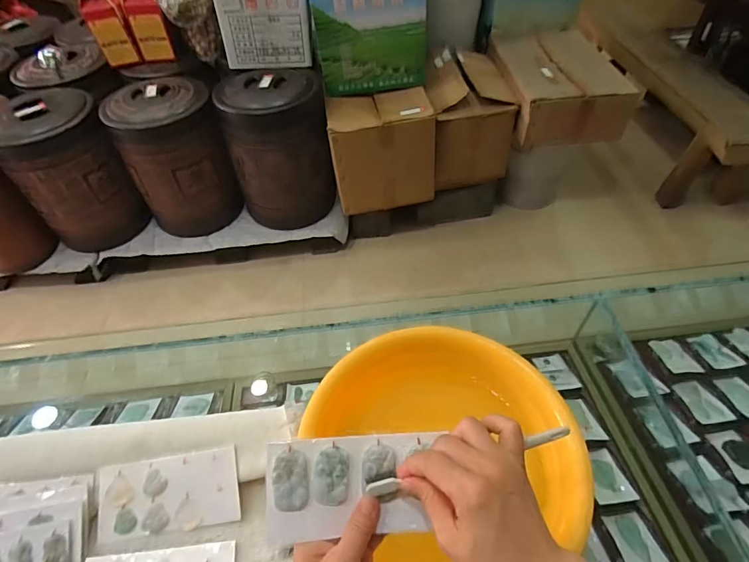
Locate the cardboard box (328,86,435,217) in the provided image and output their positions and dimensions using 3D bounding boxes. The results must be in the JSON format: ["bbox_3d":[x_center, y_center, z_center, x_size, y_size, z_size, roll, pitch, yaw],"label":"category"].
[{"bbox_3d":[0.026,-0.513,1.749,0.394,0.412,0.258,-8,51,-5],"label":"cardboard box"}]

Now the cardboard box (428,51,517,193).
[{"bbox_3d":[0.372,-0.675,1.823,0.326,0.366,0.447,-2,50,0],"label":"cardboard box"}]

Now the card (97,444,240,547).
[{"bbox_3d":[-0.230,0.239,0.490,0.153,0.005,0.078,-9,75,-3],"label":"card"}]

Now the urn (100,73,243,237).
[{"bbox_3d":[-0.802,-0.494,1.762,0.354,0.546,0.374,-30,56,-21],"label":"urn"}]

